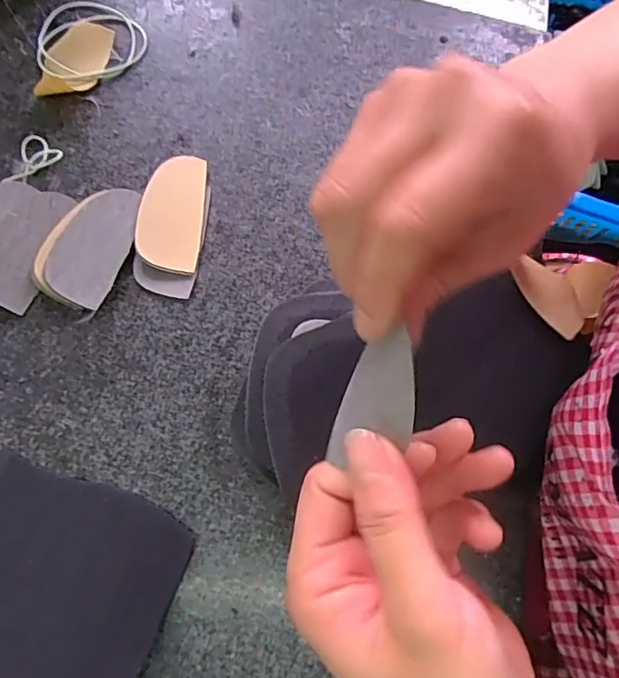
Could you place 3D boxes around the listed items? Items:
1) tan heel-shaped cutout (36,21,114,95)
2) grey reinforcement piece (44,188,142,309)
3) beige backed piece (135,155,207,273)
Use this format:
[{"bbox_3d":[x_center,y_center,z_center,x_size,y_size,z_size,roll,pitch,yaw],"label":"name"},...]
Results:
[{"bbox_3d":[-0.142,-0.169,0.322,0.039,0.016,0.055,0,76,-3],"label":"tan heel-shaped cutout"},{"bbox_3d":[-0.117,-0.053,0.295,0.035,0.013,0.069,23,76,3],"label":"grey reinforcement piece"},{"bbox_3d":[-0.078,-0.073,0.306,0.034,0.008,0.069,4,76,-2],"label":"beige backed piece"}]

